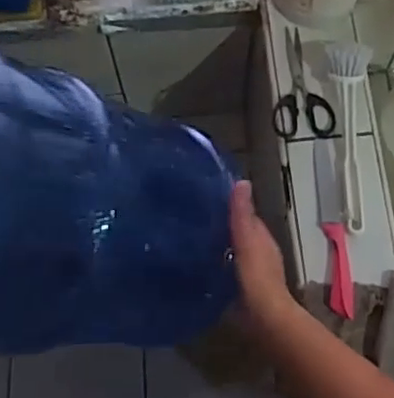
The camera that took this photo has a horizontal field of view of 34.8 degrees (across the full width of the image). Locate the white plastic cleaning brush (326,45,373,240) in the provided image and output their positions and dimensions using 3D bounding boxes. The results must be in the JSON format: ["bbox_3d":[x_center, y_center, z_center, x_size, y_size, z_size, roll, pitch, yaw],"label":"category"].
[{"bbox_3d":[0.168,-0.069,0.693,0.044,0.039,0.207,2,72,2],"label":"white plastic cleaning brush"}]

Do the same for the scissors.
[{"bbox_3d":[0.124,-0.138,0.743,0.068,0.007,0.140,0,72,1],"label":"scissors"}]

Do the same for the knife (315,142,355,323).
[{"bbox_3d":[0.147,0.026,0.679,0.025,0.017,0.198,-2,72,1],"label":"knife"}]

